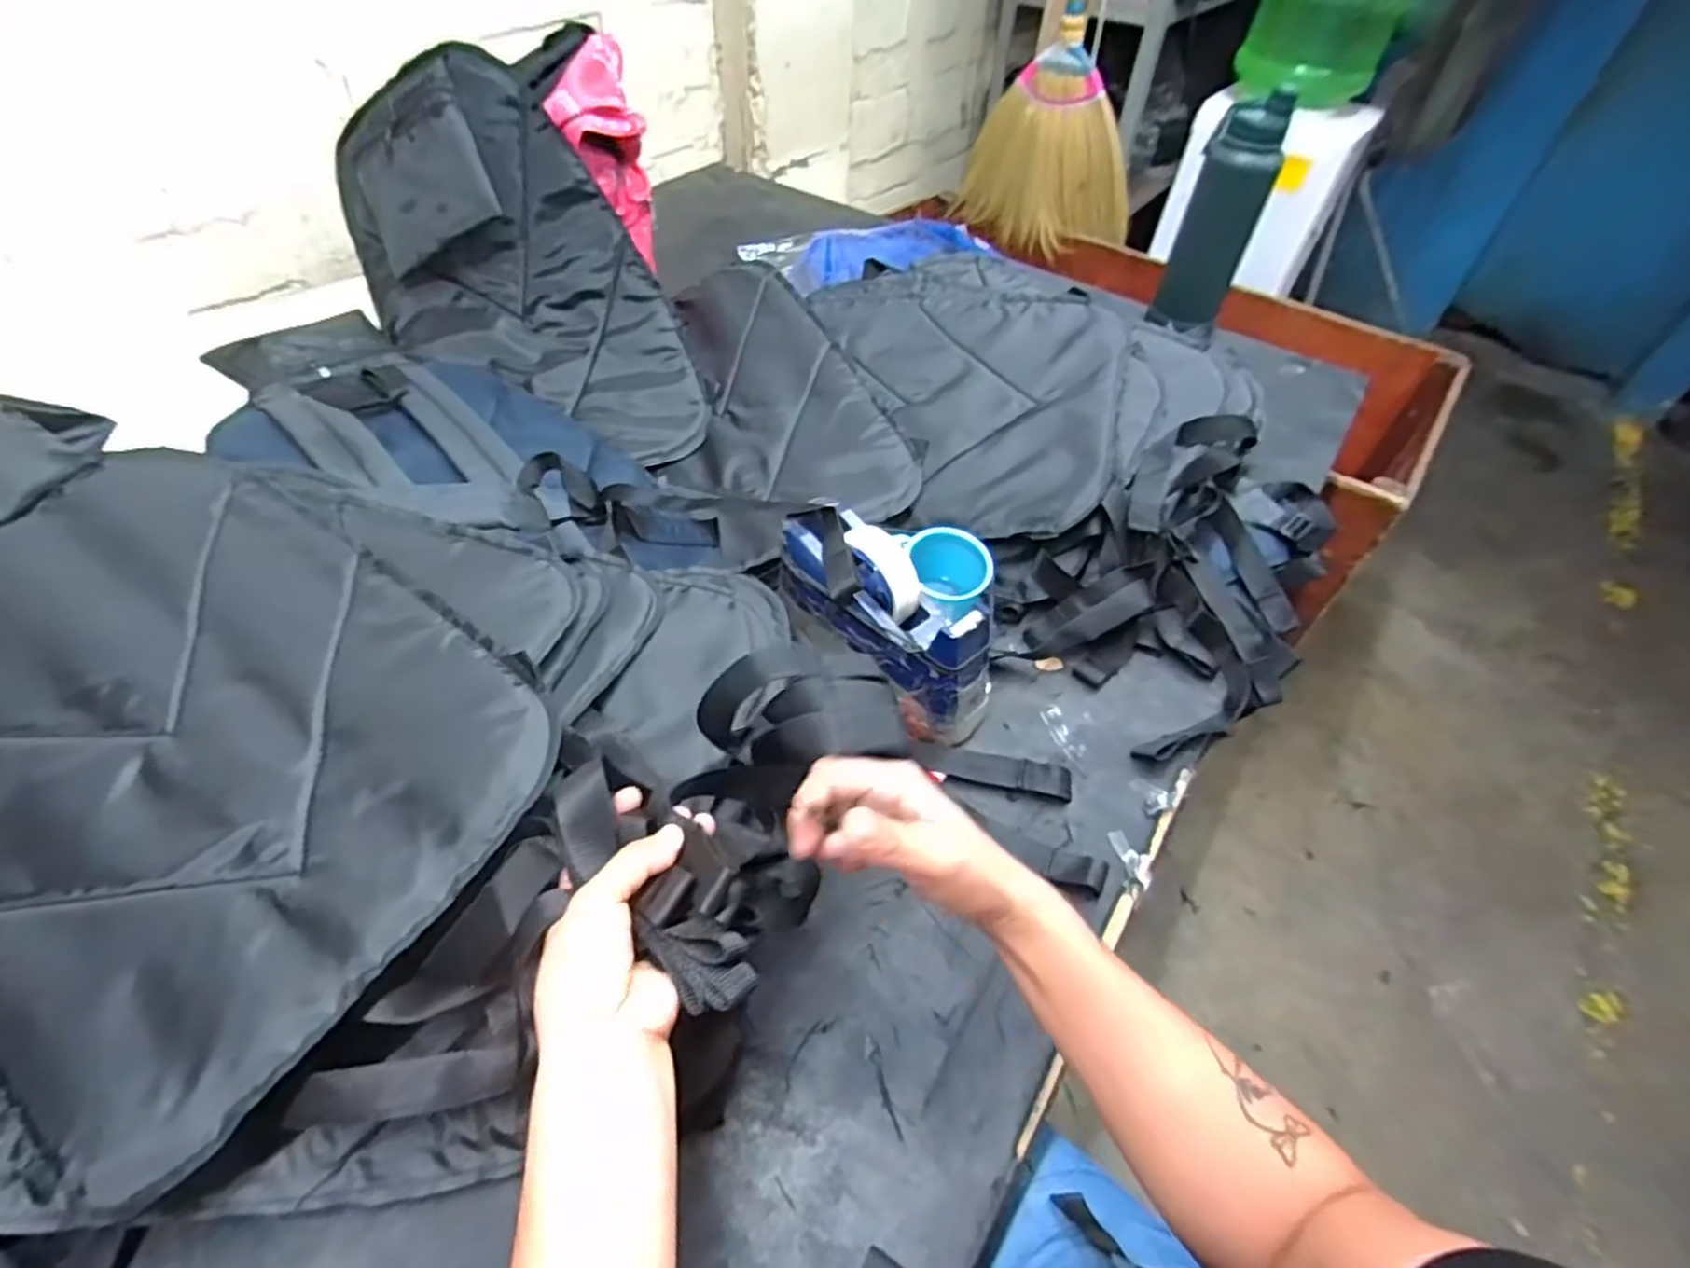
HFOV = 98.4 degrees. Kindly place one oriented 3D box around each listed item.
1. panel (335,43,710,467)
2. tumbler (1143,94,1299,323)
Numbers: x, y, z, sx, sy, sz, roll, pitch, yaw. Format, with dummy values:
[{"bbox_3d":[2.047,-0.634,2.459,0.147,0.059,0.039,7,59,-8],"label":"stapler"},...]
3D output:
[{"bbox_3d":[-0.334,-0.382,0.742,0.421,0.271,0.149,19,50,12],"label":"panel"},{"bbox_3d":[0.481,-0.532,0.941,0.078,0.250,0.066,-11,51,-13],"label":"tumbler"}]

